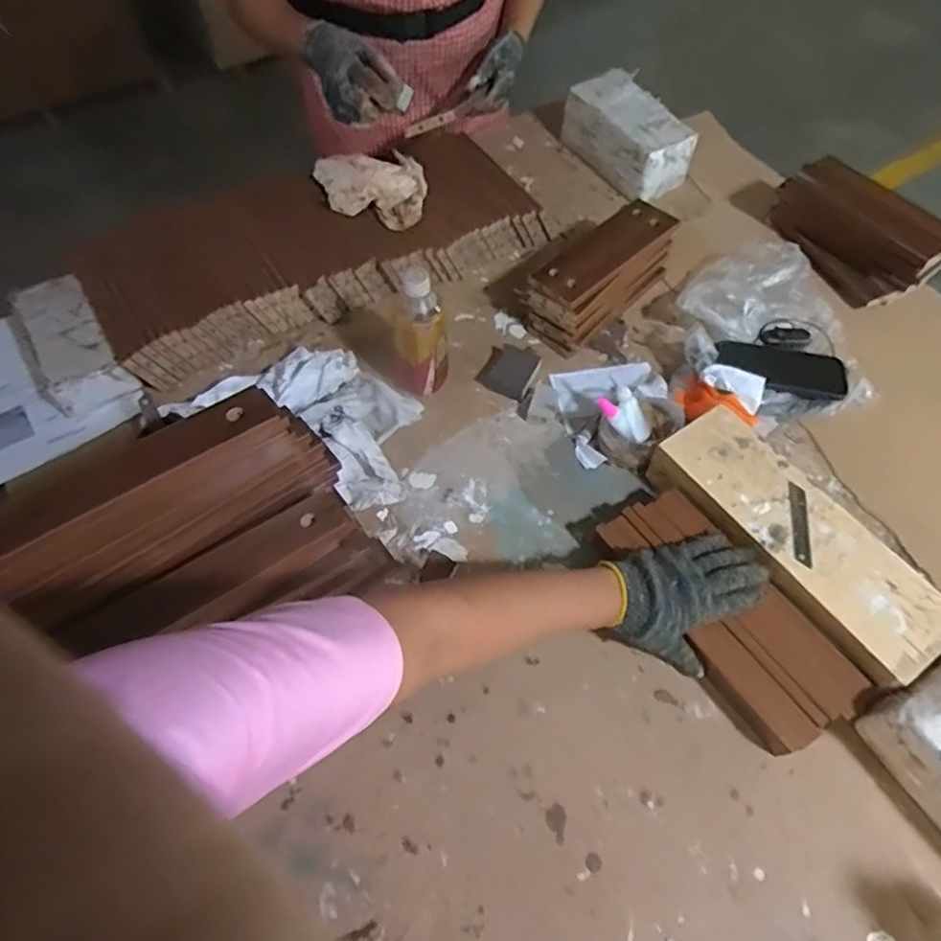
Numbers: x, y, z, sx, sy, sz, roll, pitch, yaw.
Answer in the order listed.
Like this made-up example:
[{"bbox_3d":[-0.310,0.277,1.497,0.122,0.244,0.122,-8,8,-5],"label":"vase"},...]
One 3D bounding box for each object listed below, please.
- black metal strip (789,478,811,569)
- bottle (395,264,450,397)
[{"bbox_3d":[0.358,0.057,0.677,0.017,0.004,0.097,10,60,7],"label":"black metal strip"},{"bbox_3d":[-0.065,-0.167,0.784,0.067,0.174,0.052,-12,60,-6],"label":"bottle"}]

